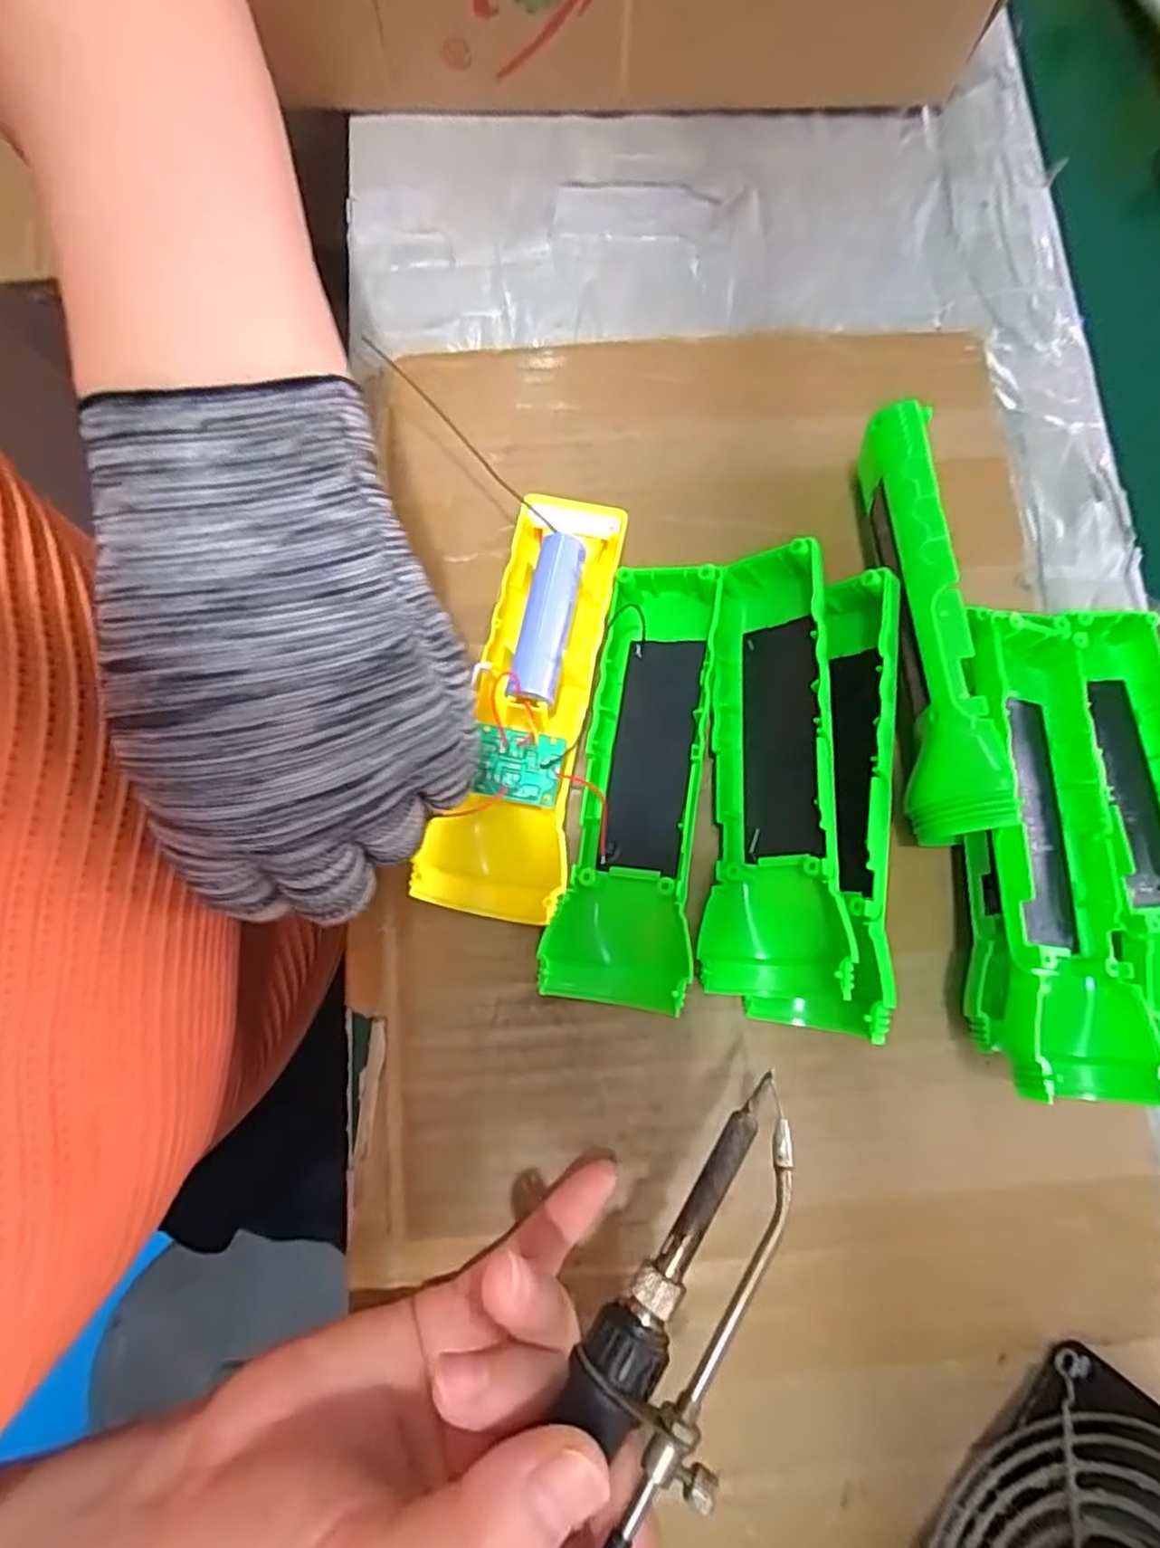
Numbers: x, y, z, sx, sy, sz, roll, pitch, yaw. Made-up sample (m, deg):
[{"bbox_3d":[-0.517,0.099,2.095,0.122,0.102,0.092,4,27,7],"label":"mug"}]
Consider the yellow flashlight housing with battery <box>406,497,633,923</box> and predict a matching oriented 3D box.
[{"bbox_3d":[-0.017,-0.029,0.263,0.047,0.027,0.162,12,82,2],"label":"yellow flashlight housing with battery"}]

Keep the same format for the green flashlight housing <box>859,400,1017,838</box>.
[{"bbox_3d":[0.125,-0.054,0.264,0.027,0.050,0.156,-3,78,-1],"label":"green flashlight housing"}]

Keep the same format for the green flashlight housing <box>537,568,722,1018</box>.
[{"bbox_3d":[0.024,0.002,0.261,0.048,0.029,0.160,11,78,2],"label":"green flashlight housing"}]

